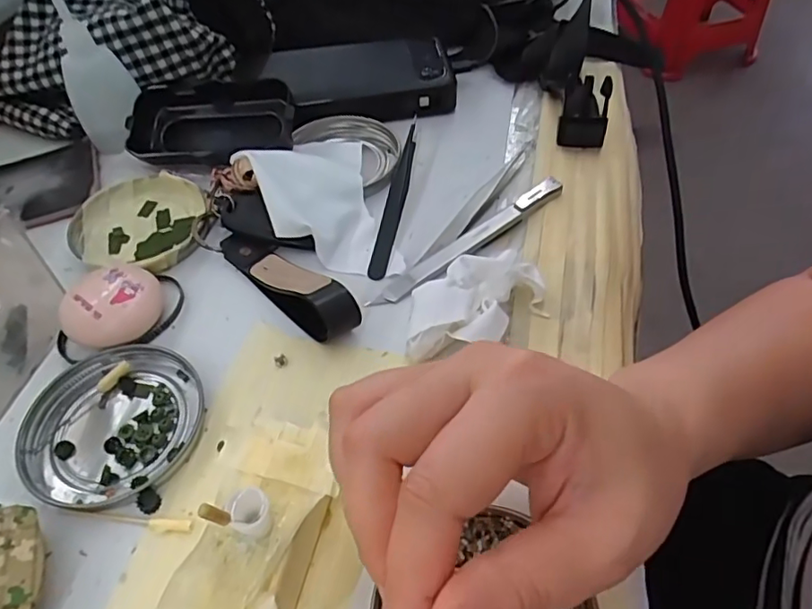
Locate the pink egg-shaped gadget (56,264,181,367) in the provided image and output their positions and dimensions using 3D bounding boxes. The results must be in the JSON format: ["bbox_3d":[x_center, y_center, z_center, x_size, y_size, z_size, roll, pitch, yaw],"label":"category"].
[{"bbox_3d":[-0.149,0.001,0.293,0.052,0.023,0.047,-3,52,-1],"label":"pink egg-shaped gadget"}]

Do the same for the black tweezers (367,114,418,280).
[{"bbox_3d":[-0.006,-0.069,0.349,0.011,0.013,0.128,6,52,7],"label":"black tweezers"}]

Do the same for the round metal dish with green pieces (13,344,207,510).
[{"bbox_3d":[-0.134,0.054,0.262,0.076,0.008,0.076,-1,52,1],"label":"round metal dish with green pieces"}]

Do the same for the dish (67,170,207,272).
[{"bbox_3d":[-0.158,-0.049,0.343,0.082,0.012,0.075,-1,52,1],"label":"dish"}]

